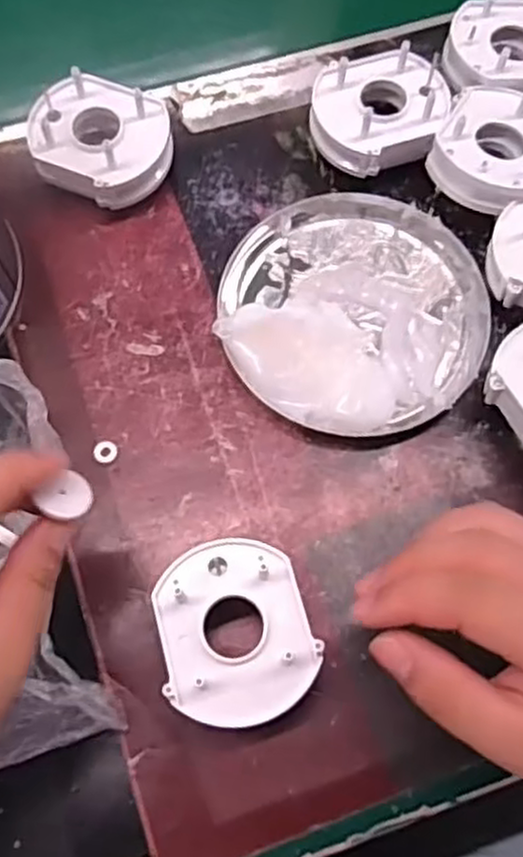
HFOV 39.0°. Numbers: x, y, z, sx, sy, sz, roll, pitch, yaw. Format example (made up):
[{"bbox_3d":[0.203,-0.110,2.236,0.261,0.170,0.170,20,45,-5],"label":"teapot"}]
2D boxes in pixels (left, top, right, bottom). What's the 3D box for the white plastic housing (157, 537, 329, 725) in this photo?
[{"bbox_3d":[-0.010,0.083,0.303,0.059,0.028,0.071,-8,71,-4],"label":"white plastic housing"}]

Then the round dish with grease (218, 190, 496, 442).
[{"bbox_3d":[0.045,-0.062,0.355,0.127,0.030,0.127,0,71,-1],"label":"round dish with grease"}]

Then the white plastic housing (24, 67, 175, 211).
[{"bbox_3d":[-0.081,-0.146,0.382,0.069,0.034,0.060,30,73,9],"label":"white plastic housing"}]

